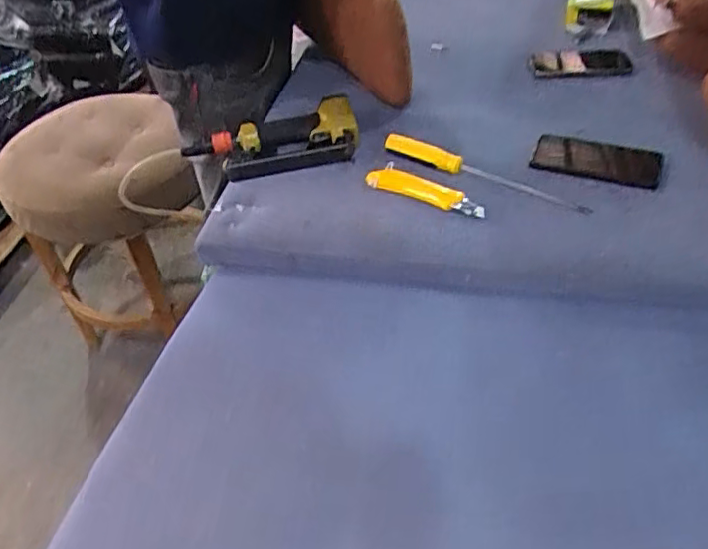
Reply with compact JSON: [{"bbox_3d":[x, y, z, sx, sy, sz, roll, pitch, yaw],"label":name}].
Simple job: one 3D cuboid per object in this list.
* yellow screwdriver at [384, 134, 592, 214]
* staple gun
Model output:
[{"bbox_3d":[0.160,-0.135,0.781,0.279,0.035,0.024,19,49,24],"label":"yellow screwdriver"},{"bbox_3d":[-0.089,-0.190,0.868,0.180,0.061,0.117,-4,44,2],"label":"staple gun"}]

